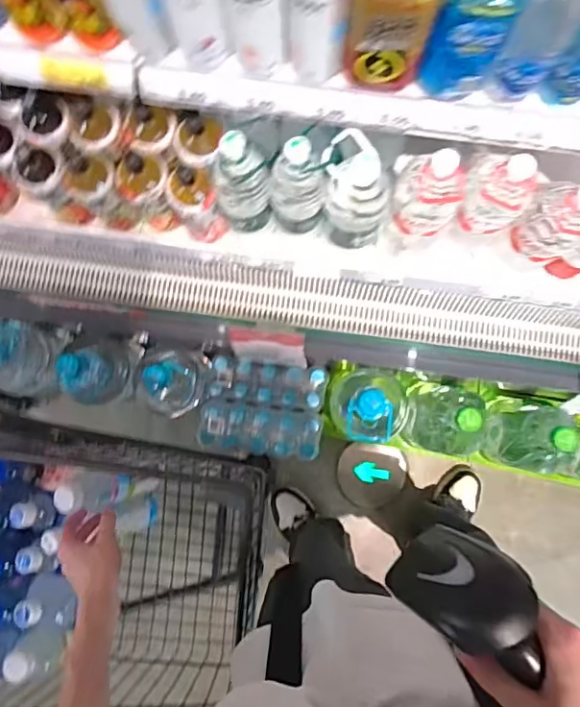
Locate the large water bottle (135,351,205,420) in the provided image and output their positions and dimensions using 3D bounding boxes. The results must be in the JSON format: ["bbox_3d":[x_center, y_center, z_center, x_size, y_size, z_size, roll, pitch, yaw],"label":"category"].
[{"bbox_3d":[-0.273,0.062,1.243,0.154,0.270,0.138,16,85,3],"label":"large water bottle"}]

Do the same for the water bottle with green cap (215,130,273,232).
[{"bbox_3d":[-0.078,-0.260,0.861,0.090,0.240,0.078,-14,84,0],"label":"water bottle with green cap"}]

